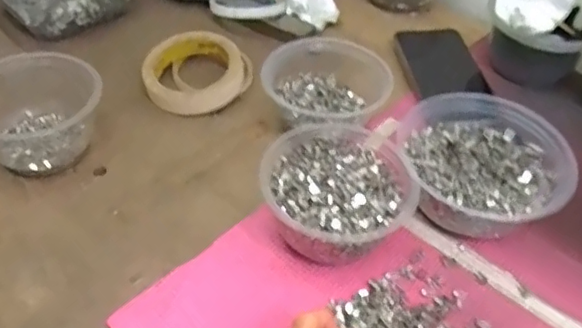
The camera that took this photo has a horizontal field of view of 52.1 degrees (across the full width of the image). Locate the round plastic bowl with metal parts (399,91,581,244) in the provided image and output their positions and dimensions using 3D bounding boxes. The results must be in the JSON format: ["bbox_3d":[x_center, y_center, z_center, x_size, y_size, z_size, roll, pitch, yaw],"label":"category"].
[{"bbox_3d":[0.157,0.003,0.496,0.133,0.056,0.130,2,48,-2],"label":"round plastic bowl with metal parts"}]

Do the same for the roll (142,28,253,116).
[{"bbox_3d":[-0.098,-0.093,0.609,0.099,0.036,0.099,2,46,-2],"label":"roll"}]

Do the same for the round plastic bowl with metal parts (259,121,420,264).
[{"bbox_3d":[0.035,0.025,0.470,0.111,0.062,0.119,2,48,-2],"label":"round plastic bowl with metal parts"}]

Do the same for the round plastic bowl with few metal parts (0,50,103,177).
[{"bbox_3d":[-0.225,-0.045,0.522,0.107,0.072,0.105,2,46,-2],"label":"round plastic bowl with few metal parts"}]

